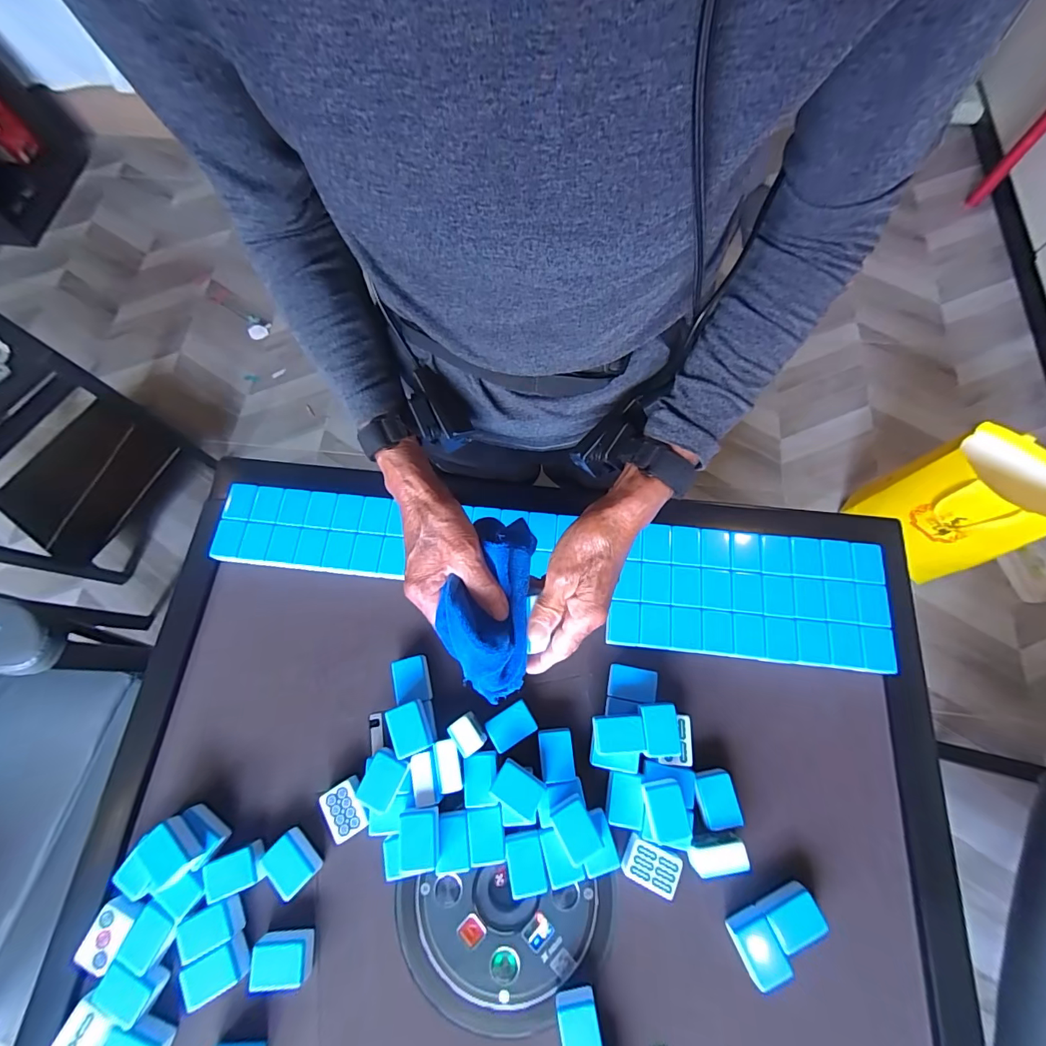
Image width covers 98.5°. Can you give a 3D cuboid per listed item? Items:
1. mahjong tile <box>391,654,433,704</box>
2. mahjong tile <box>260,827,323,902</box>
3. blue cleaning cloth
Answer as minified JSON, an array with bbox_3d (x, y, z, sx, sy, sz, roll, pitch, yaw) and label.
[{"bbox_3d":[-0.134,0.188,0.543,0.041,0.022,0.051,-9,71,-2],"label":"mahjong tile"},{"bbox_3d":[-0.253,0.371,0.491,0.042,0.020,0.053,-44,76,-12],"label":"mahjong tile"},{"bbox_3d":[-0.032,0.066,0.383,0.072,0.068,0.153,5,72,3],"label":"blue cleaning cloth"}]

